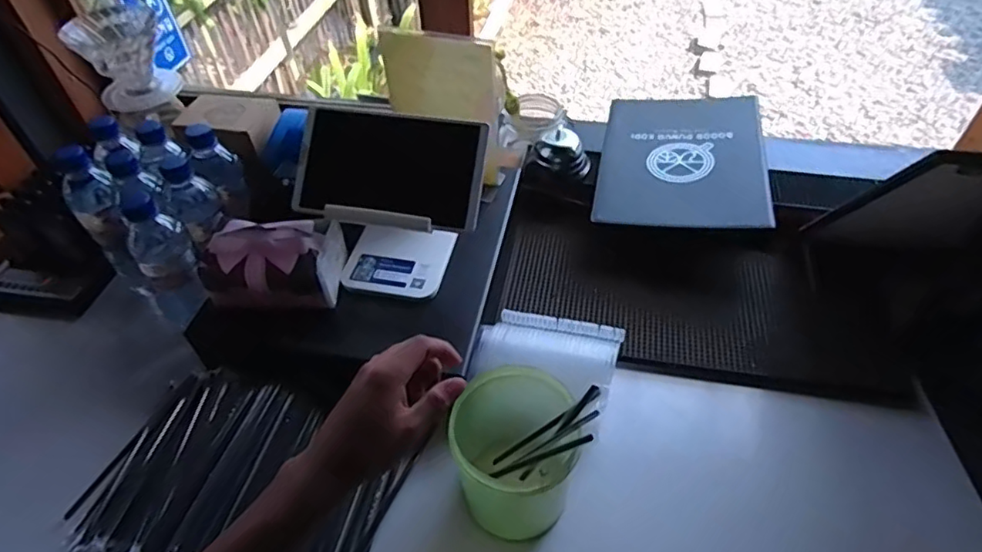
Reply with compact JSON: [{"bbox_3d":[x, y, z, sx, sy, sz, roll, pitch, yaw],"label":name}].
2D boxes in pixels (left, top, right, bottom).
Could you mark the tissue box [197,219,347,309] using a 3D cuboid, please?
[{"bbox_3d":[-0.248,-0.018,0.663,0.146,0.064,0.095,-6,47,-3],"label":"tissue box"}]

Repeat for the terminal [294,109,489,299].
[{"bbox_3d":[-0.113,-0.075,0.659,0.205,0.167,0.115,11,49,12],"label":"terminal"}]

